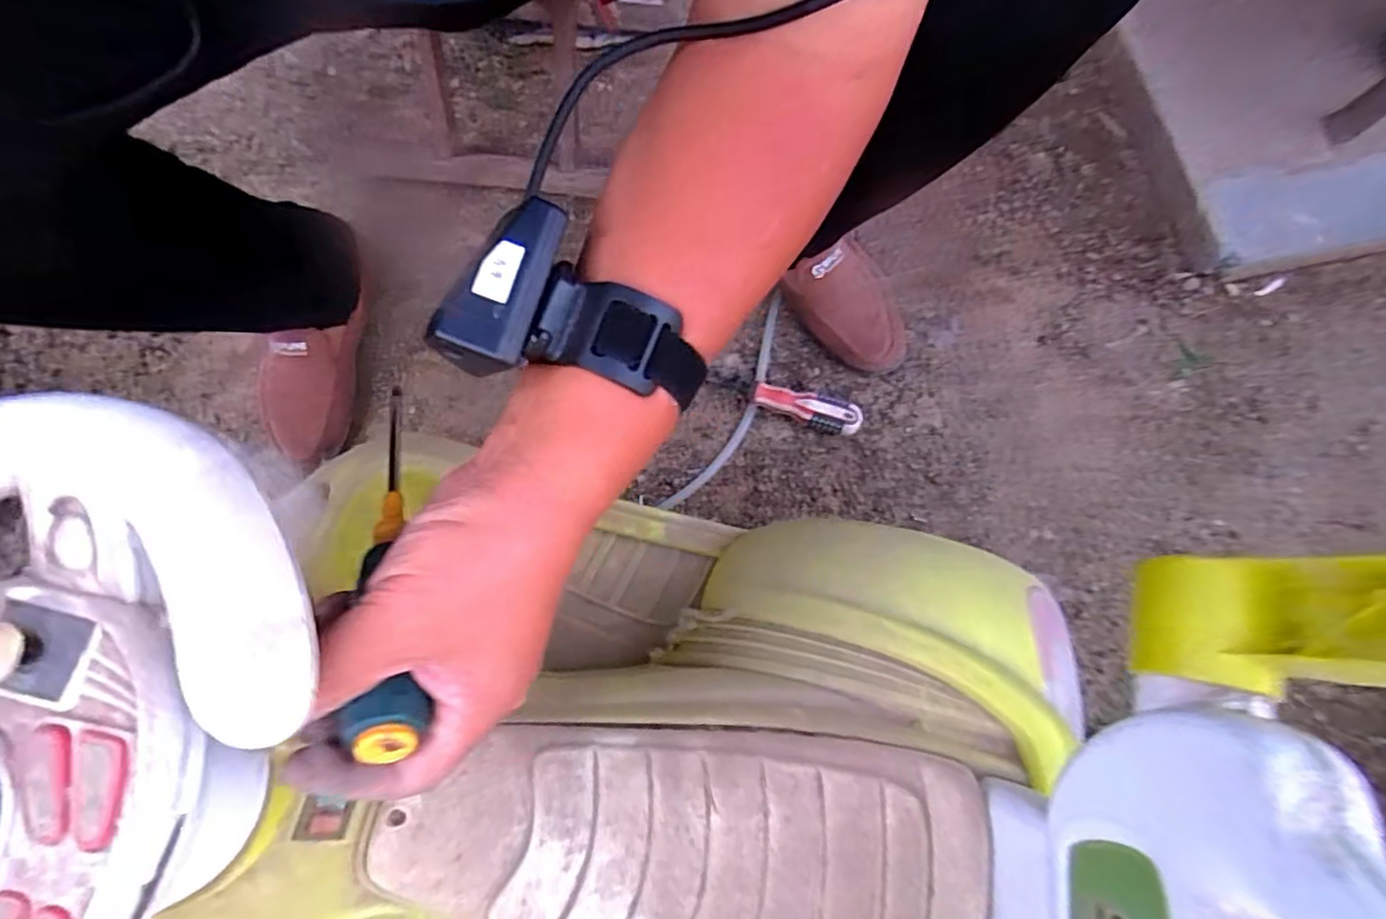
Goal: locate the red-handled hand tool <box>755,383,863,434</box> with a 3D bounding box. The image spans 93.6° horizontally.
[{"bbox_3d":[0.119,-0.056,0.676,0.110,0.033,0.039,15,75,5],"label":"red-handled hand tool"}]

